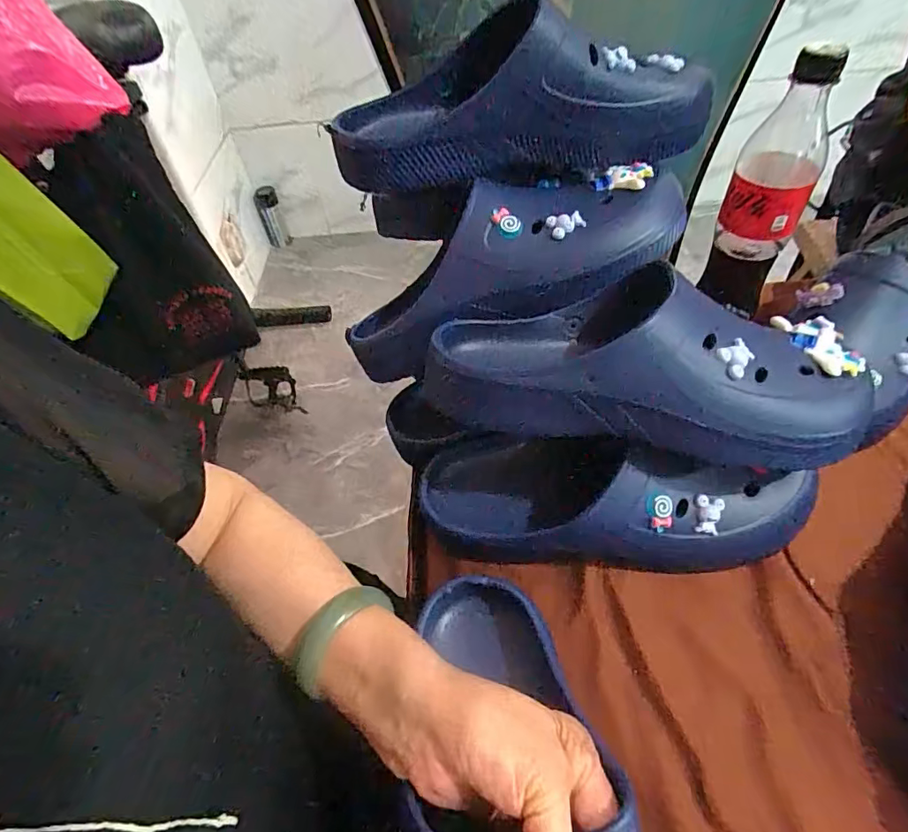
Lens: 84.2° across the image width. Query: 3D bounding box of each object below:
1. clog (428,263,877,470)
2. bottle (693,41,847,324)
[{"bbox_3d":[0.123,-0.043,0.323,0.269,0.085,0.127,6,52,11],"label":"clog"},{"bbox_3d":[0.265,-0.185,0.429,0.060,0.200,0.056,20,55,20],"label":"bottle"}]

